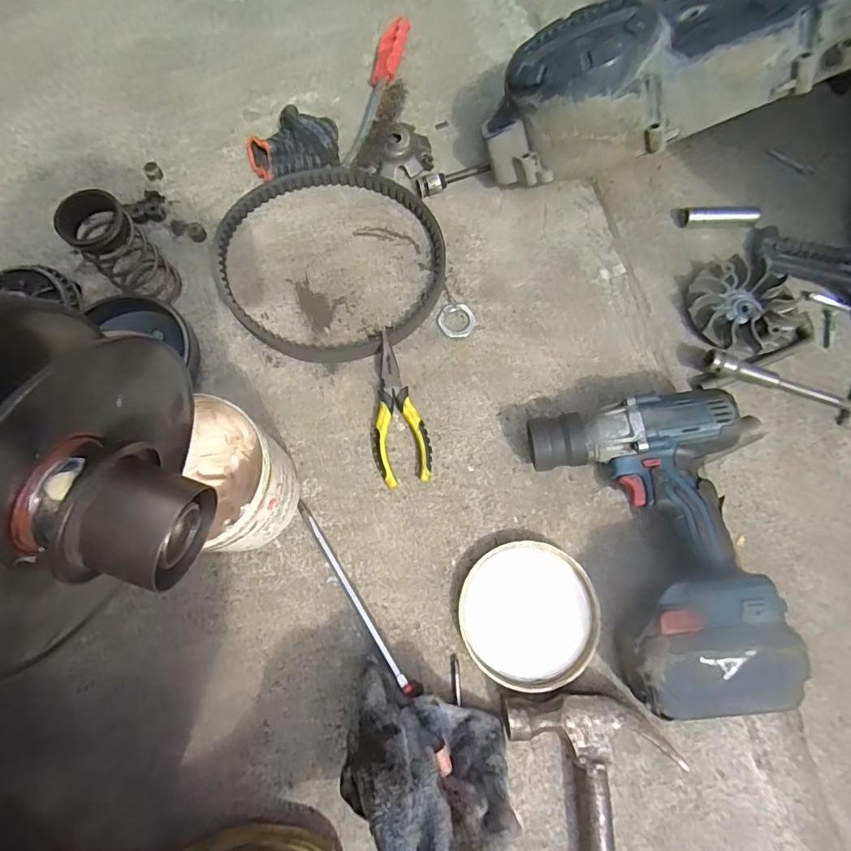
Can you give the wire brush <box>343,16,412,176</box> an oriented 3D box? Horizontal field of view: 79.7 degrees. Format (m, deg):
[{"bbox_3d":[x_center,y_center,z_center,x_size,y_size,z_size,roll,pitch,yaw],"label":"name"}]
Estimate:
[{"bbox_3d":[-0.048,-0.403,0.610,0.059,0.045,0.223,10,74,4],"label":"wire brush"}]

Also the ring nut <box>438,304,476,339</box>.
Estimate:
[{"bbox_3d":[0.034,-0.114,0.553,0.039,0.004,0.040,0,74,1],"label":"ring nut"}]

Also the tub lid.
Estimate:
[{"bbox_3d":[0.094,0.172,0.465,0.120,0.014,0.121,0,74,1],"label":"tub lid"}]

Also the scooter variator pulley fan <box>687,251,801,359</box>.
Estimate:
[{"bbox_3d":[0.328,-0.124,0.534,0.101,0.027,0.108,-13,74,-2],"label":"scooter variator pulley fan"}]

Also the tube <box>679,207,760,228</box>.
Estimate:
[{"bbox_3d":[0.328,-0.233,0.569,0.081,0.022,0.024,-2,74,1],"label":"tube"}]

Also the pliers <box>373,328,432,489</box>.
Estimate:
[{"bbox_3d":[-0.032,-0.017,0.510,0.053,0.027,0.152,-12,74,-2],"label":"pliers"}]

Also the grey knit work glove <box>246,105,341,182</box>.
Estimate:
[{"bbox_3d":[-0.156,-0.329,0.592,0.106,0.040,0.080,-18,74,-4],"label":"grey knit work glove"}]

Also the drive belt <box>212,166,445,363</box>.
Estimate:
[{"bbox_3d":[-0.107,-0.181,0.559,0.253,0.019,0.229,-5,74,0],"label":"drive belt"}]

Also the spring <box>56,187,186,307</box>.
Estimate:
[{"bbox_3d":[-0.295,-0.170,0.496,0.060,0.107,0.054,43,79,12],"label":"spring"}]

